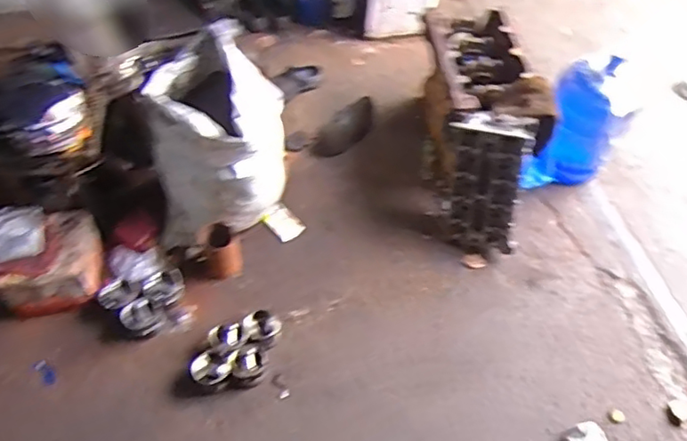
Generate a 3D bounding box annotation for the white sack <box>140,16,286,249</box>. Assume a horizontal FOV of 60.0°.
[{"bbox_3d":[-0.376,-0.249,1.733,0.370,0.446,0.409,-9,55,-12],"label":"white sack"}]

